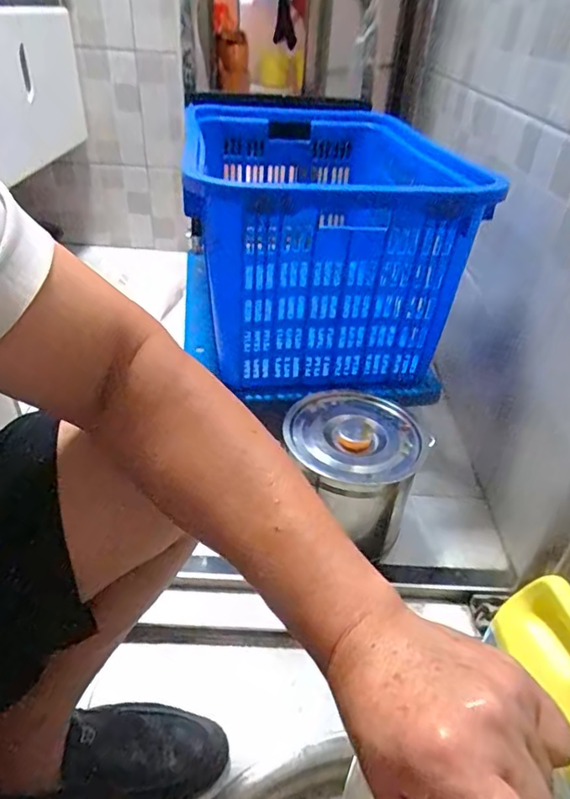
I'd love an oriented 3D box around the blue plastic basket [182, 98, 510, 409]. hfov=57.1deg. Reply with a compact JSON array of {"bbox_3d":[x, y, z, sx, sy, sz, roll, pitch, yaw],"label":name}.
[{"bbox_3d":[0.057,-0.318,1.017,0.402,0.359,0.627,0,36,-5],"label":"blue plastic basket"}]

